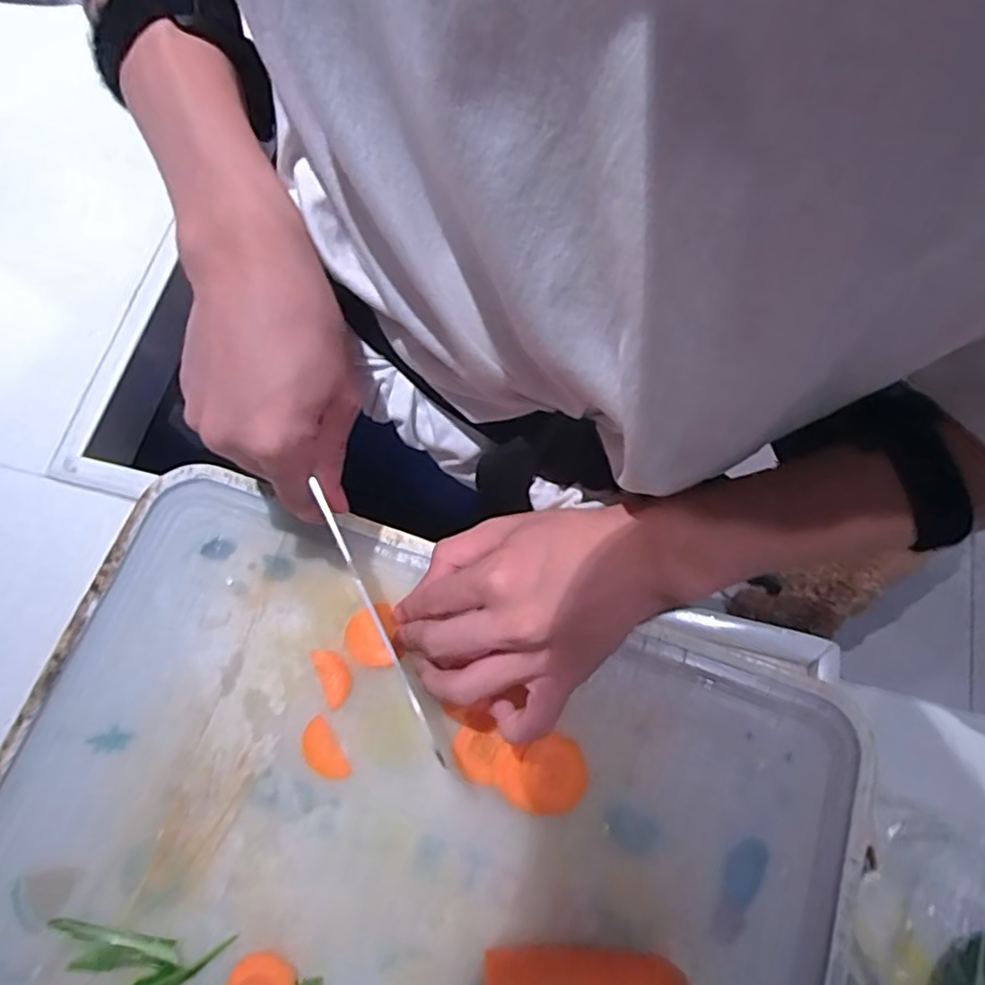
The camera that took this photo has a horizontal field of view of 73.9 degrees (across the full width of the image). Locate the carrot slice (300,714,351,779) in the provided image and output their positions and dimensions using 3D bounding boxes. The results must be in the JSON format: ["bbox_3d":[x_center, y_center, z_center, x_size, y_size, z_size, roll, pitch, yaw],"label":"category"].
[{"bbox_3d":[-0.086,0.130,0.329,0.016,0.004,0.032,-28,74,-11],"label":"carrot slice"}]

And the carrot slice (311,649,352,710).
[{"bbox_3d":[-0.082,0.095,0.341,0.015,0.004,0.031,-24,73,-10],"label":"carrot slice"}]

